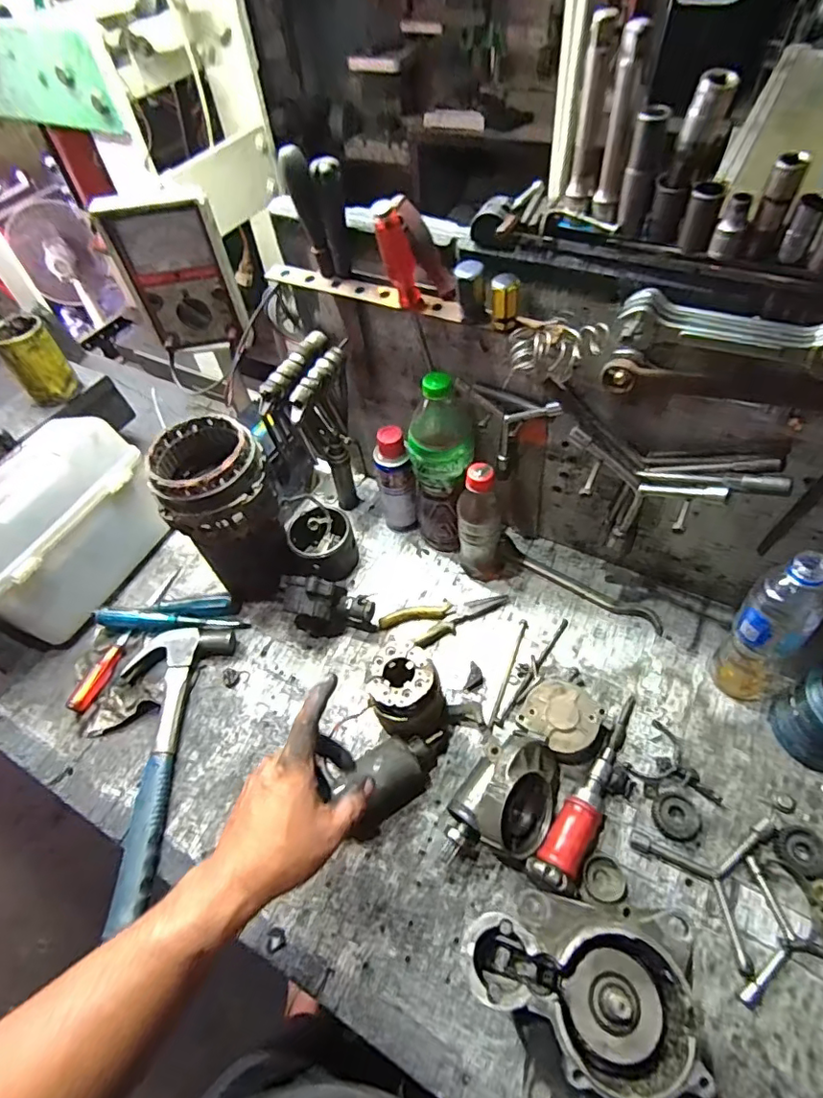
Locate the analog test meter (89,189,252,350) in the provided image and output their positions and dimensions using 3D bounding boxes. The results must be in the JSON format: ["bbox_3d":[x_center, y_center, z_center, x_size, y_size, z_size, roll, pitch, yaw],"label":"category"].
[{"bbox_3d":[-0.274,-0.323,0.643,0.121,0.169,0.049,0,55,5],"label":"analog test meter"}]

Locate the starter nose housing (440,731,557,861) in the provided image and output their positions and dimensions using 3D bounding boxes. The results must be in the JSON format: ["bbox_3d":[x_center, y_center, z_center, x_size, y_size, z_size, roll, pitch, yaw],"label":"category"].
[{"bbox_3d":[0.093,0.256,0.542,0.091,0.085,0.145,31,63,24],"label":"starter nose housing"}]

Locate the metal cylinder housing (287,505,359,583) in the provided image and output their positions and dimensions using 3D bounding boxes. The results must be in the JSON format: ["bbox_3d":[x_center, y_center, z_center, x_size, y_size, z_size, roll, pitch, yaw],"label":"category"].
[{"bbox_3d":[-0.120,-0.004,0.757,0.085,0.066,0.092,-17,55,-6],"label":"metal cylinder housing"}]

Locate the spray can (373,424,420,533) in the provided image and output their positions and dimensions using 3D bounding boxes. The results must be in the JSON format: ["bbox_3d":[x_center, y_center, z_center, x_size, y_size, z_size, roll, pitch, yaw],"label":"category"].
[{"bbox_3d":[-0.022,-0.089,0.753,0.047,0.173,0.044,-19,55,-9],"label":"spray can"}]

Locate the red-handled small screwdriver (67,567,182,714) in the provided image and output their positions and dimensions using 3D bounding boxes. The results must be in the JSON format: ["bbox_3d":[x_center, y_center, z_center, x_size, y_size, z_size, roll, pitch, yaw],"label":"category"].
[{"bbox_3d":[-0.380,0.110,0.729,0.025,0.029,0.226,11,56,13],"label":"red-handled small screwdriver"}]

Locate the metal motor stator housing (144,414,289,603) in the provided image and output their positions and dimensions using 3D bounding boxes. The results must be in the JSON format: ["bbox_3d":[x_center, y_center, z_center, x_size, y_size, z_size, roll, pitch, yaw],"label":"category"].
[{"bbox_3d":[-0.230,-0.040,0.698,0.127,0.234,0.127,-24,56,-11],"label":"metal motor stator housing"}]

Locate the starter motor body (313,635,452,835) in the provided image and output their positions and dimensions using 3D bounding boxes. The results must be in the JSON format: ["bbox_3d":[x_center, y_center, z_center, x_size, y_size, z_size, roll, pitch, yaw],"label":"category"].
[{"bbox_3d":[-0.019,0.202,0.571,0.084,0.123,0.166,20,59,18],"label":"starter motor body"}]

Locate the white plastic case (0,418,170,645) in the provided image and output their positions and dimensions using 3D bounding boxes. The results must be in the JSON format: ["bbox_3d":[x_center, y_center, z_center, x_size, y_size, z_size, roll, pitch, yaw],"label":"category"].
[{"bbox_3d":[-0.498,-0.032,0.755,0.164,0.178,0.267,21,59,19],"label":"white plastic case"}]

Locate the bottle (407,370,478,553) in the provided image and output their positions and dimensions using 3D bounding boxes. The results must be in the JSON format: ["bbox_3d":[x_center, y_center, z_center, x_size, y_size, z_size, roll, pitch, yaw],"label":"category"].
[{"bbox_3d":[0.038,-0.090,0.683,0.079,0.272,0.069,1,55,6],"label":"bottle"}]

